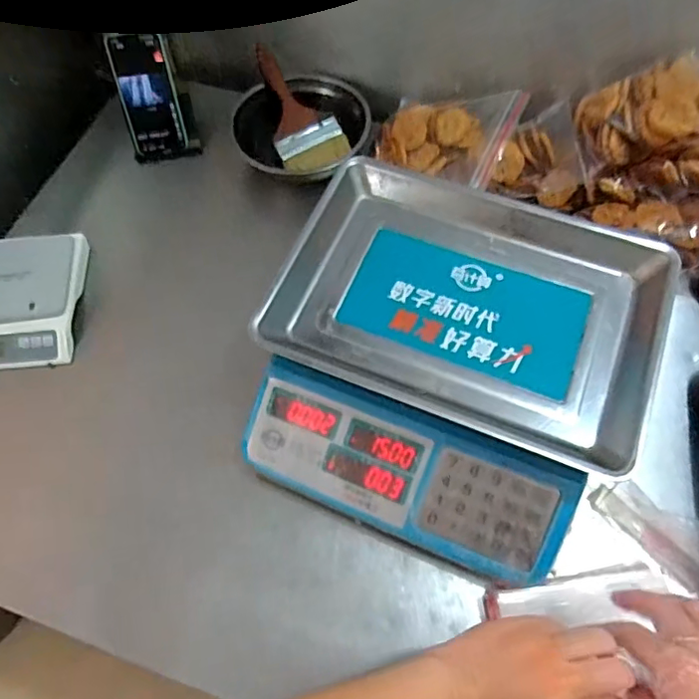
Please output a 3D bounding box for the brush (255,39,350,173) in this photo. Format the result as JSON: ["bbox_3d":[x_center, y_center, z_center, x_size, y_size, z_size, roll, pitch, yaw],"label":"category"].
[{"bbox_3d":[-0.084,-0.357,0.856,0.102,0.035,0.195,-26,84,-11],"label":"brush"}]

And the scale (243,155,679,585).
[{"bbox_3d":[0.106,-0.005,0.606,0.374,0.109,0.385,21,65,13],"label":"scale"}]

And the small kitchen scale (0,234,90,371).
[{"bbox_3d":[-0.425,-0.062,0.744,0.152,0.048,0.181,-6,62,-1],"label":"small kitchen scale"}]

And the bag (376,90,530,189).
[{"bbox_3d":[0.130,-0.295,0.773,0.186,0.072,0.137,34,68,18],"label":"bag"}]

